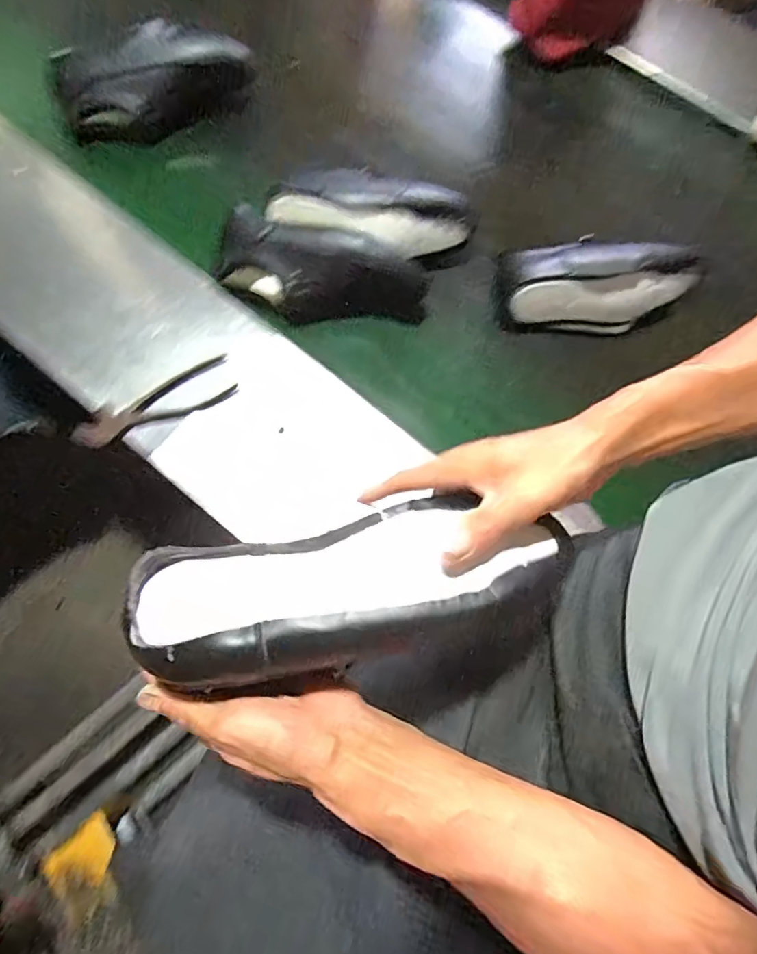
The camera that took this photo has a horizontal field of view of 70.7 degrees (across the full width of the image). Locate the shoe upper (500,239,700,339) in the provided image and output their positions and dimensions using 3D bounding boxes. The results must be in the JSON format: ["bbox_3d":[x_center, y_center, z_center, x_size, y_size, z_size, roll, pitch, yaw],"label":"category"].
[{"bbox_3d":[0.285,-0.256,0.719,0.250,0.087,0.086,3,72,-1],"label":"shoe upper"}]

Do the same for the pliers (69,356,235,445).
[{"bbox_3d":[-0.271,-0.089,0.648,0.194,0.019,0.067,-24,74,-10],"label":"pliers"}]

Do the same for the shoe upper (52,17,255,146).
[{"bbox_3d":[-0.331,-0.582,0.813,0.286,0.134,0.067,-11,73,-6],"label":"shoe upper"}]

